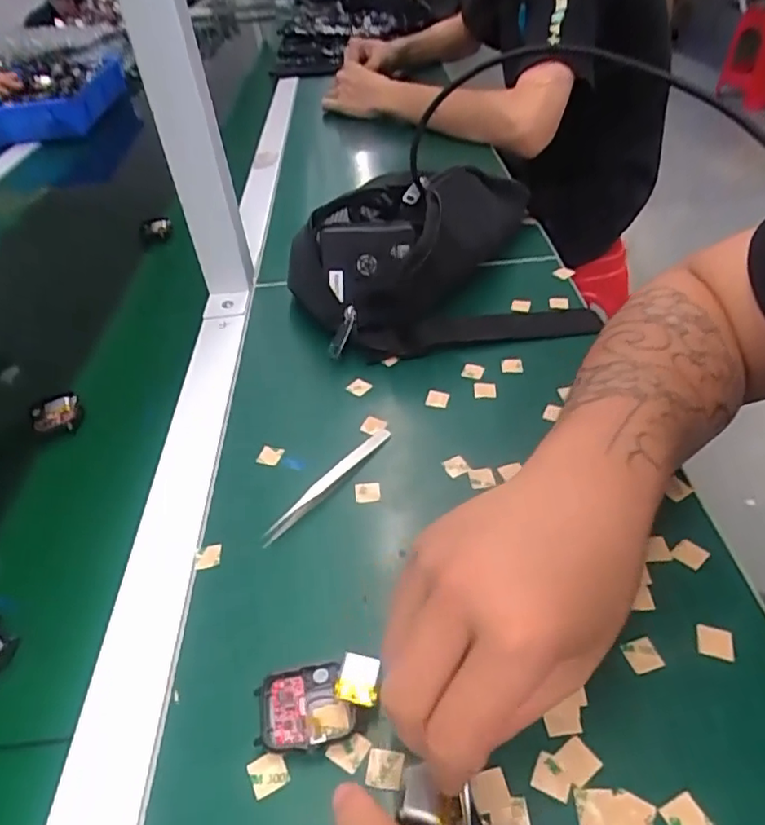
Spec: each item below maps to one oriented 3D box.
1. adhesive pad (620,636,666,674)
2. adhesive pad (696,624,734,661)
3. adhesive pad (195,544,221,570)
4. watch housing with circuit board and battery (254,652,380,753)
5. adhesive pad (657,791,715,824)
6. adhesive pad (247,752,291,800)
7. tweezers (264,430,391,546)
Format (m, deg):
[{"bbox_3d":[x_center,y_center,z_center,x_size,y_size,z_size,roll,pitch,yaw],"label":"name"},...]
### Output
[{"bbox_3d":[0.124,0.116,0.288,0.016,0.004,0.015,-14,54,-11],"label":"adhesive pad"},{"bbox_3d":[0.162,0.111,0.292,0.016,0.004,0.015,7,44,15],"label":"adhesive pad"},{"bbox_3d":[-0.102,0.084,0.352,0.015,0.004,0.014,-14,46,0],"label":"adhesive pad"},{"bbox_3d":[-0.029,0.132,0.274,0.055,0.015,0.036,-11,42,-4],"label":"watch housing with circuit board and battery"},{"bbox_3d":[0.121,0.161,0.239,0.017,0.004,0.016,-22,44,-16],"label":"adhesive pad"},{"bbox_3d":[-0.050,0.156,0.261,0.015,0.004,0.015,-23,45,-17],"label":"adhesive pad"},{"bbox_3d":[-0.032,0.043,0.385,0.016,0.008,0.114,26,51,31],"label":"tweezers"}]

